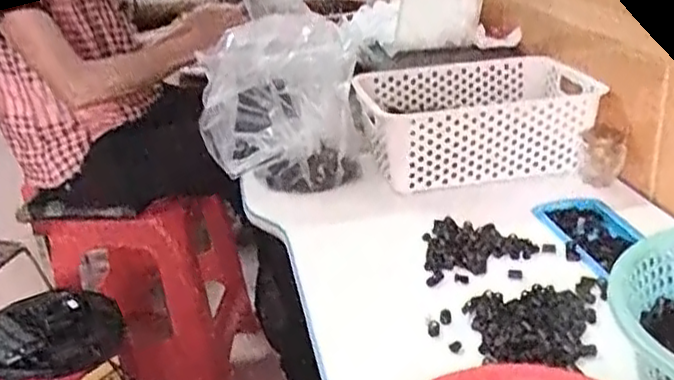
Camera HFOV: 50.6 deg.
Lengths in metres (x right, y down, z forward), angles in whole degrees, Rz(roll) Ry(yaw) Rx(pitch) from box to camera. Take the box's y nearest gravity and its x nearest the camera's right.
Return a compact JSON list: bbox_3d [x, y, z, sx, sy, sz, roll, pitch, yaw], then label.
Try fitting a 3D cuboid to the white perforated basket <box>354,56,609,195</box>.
[{"bbox_3d":[0.188,-0.090,0.989,0.298,0.117,0.195,-9,25,-10],"label":"white perforated basket"}]

